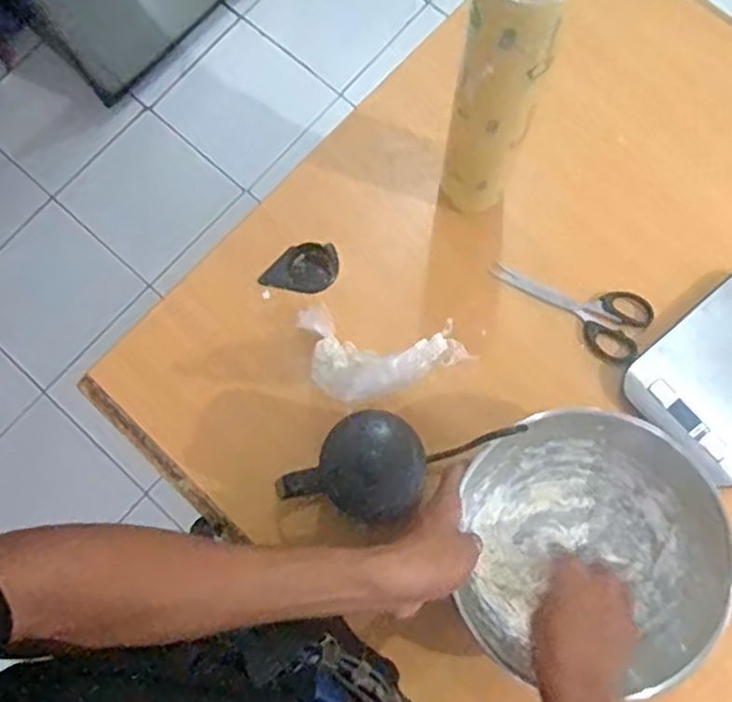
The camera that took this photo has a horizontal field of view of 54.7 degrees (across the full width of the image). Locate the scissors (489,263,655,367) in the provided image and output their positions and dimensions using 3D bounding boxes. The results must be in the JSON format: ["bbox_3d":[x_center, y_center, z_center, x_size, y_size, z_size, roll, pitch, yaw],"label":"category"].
[{"bbox_3d":[0.198,-0.049,0.684,0.151,0.008,0.072,29,81,7],"label":"scissors"}]

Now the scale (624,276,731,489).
[{"bbox_3d":[0.340,0.024,0.654,0.171,0.025,0.137,-39,80,-6],"label":"scale"}]

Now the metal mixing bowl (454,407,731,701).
[{"bbox_3d":[0.183,0.157,0.592,0.199,0.088,0.199,0,78,2],"label":"metal mixing bowl"}]

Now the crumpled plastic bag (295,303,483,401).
[{"bbox_3d":[0.007,-0.013,0.625,0.126,0.123,0.116,-22,79,-3],"label":"crumpled plastic bag"}]

